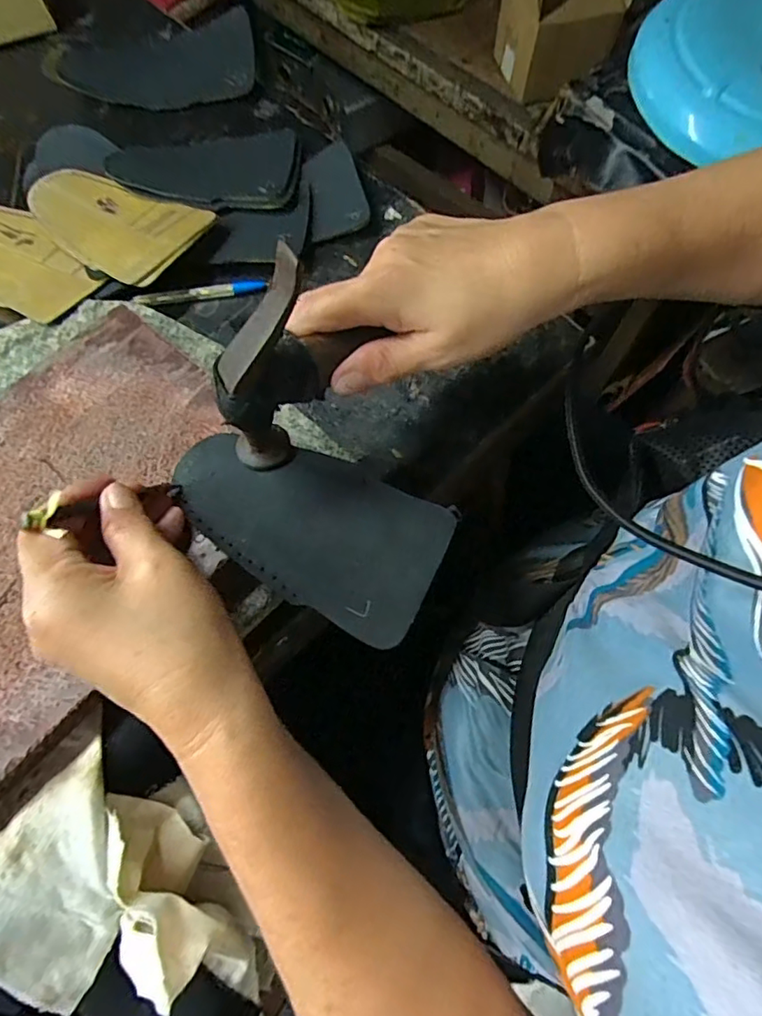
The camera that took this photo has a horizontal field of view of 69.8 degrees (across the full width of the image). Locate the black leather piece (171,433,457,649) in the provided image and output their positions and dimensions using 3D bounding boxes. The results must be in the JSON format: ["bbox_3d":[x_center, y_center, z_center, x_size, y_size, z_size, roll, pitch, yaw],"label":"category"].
[{"bbox_3d":[-0.041,0.007,0.290,0.147,0.009,0.083,23,65,7],"label":"black leather piece"}]

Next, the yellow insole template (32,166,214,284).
[{"bbox_3d":[-0.206,-0.216,0.407,0.161,0.008,0.078,28,71,19],"label":"yellow insole template"}]

